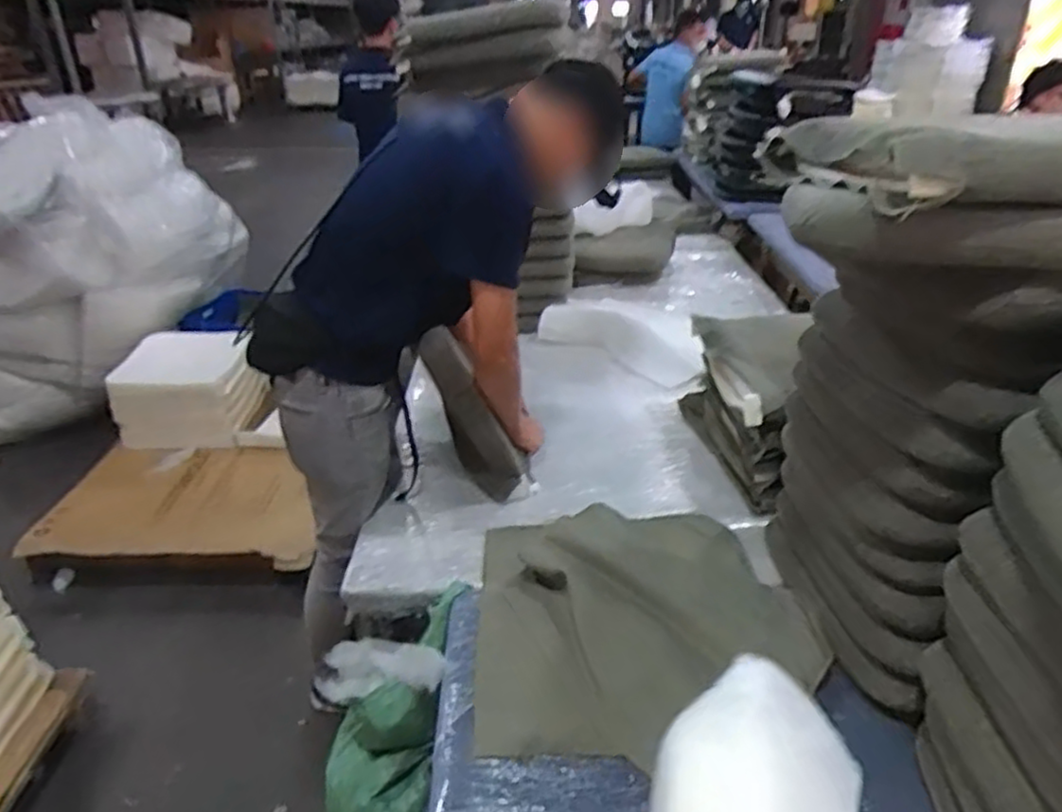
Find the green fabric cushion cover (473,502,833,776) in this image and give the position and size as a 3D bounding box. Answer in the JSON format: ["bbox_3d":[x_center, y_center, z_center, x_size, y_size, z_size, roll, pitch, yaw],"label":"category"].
[{"bbox_3d":[0.172,0.320,1.117,0.511,0.054,0.496,-2,28,-1],"label":"green fabric cushion cover"}]

